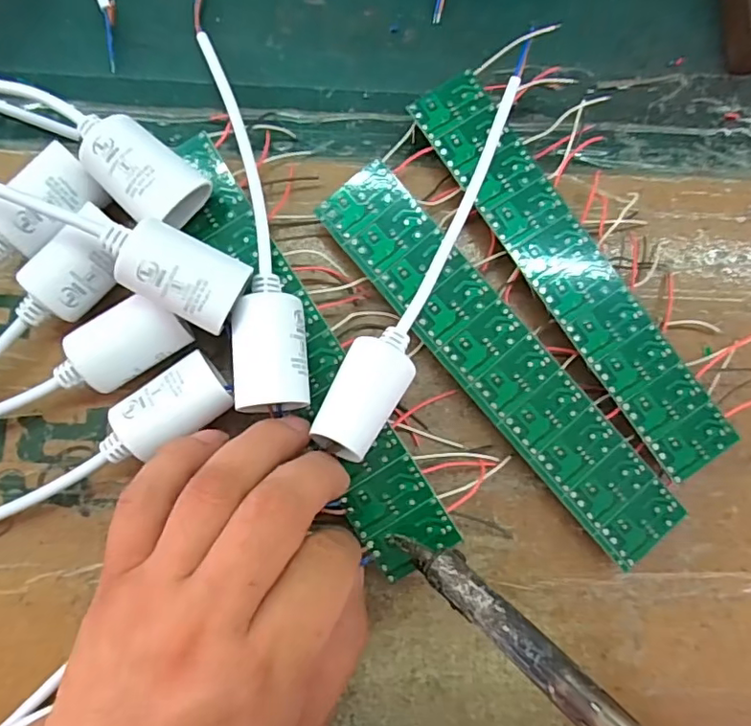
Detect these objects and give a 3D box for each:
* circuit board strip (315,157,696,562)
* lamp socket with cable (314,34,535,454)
[{"bbox_3d":[0.053,0.000,0.249,0.039,0.015,0.199,-40,88,-8],"label":"circuit board strip"},{"bbox_3d":[0.027,-0.052,0.243,0.027,0.032,0.197,26,73,-1],"label":"lamp socket with cable"}]

